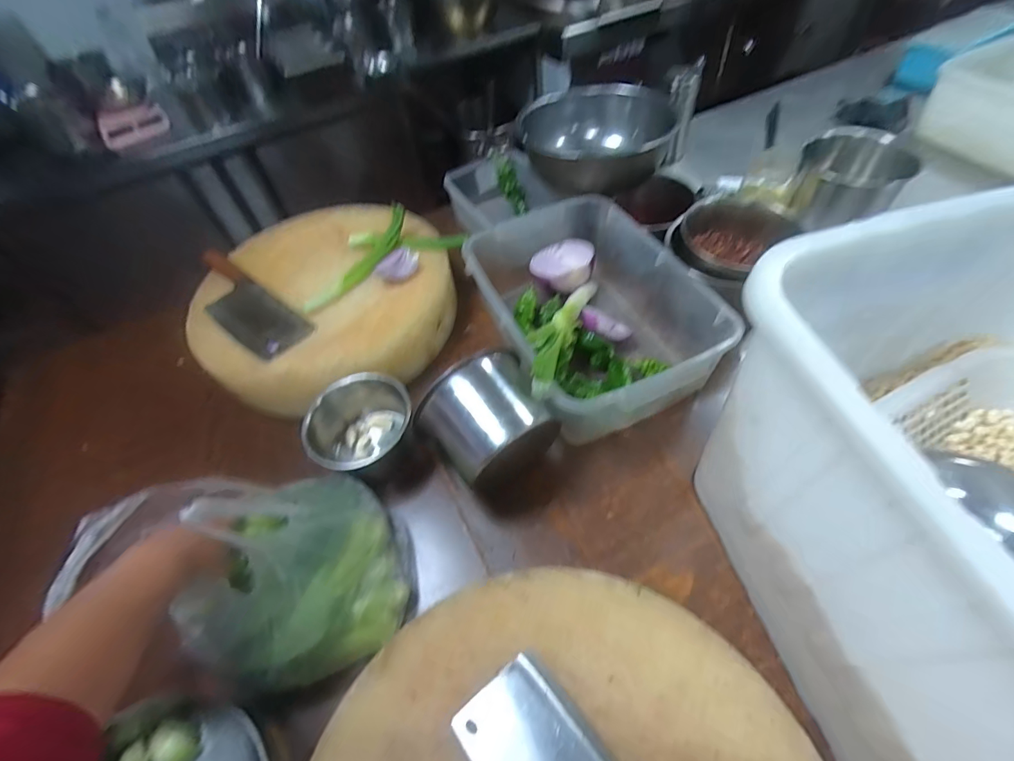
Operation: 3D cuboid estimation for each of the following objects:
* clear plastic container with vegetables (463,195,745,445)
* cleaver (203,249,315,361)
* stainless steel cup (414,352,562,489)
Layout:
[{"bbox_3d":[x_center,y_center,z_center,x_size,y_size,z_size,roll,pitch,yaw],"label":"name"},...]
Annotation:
[{"bbox_3d":[0.112,-0.102,0.649,0.266,0.127,0.366,-20,54,-9],"label":"clear plastic container with vegetables"},{"bbox_3d":[-0.401,-0.118,0.672,0.245,0.021,0.083,33,62,26],"label":"cleaver"},{"bbox_3d":[-0.018,0.061,0.534,0.129,0.140,0.114,-34,58,-19],"label":"stainless steel cup"}]

